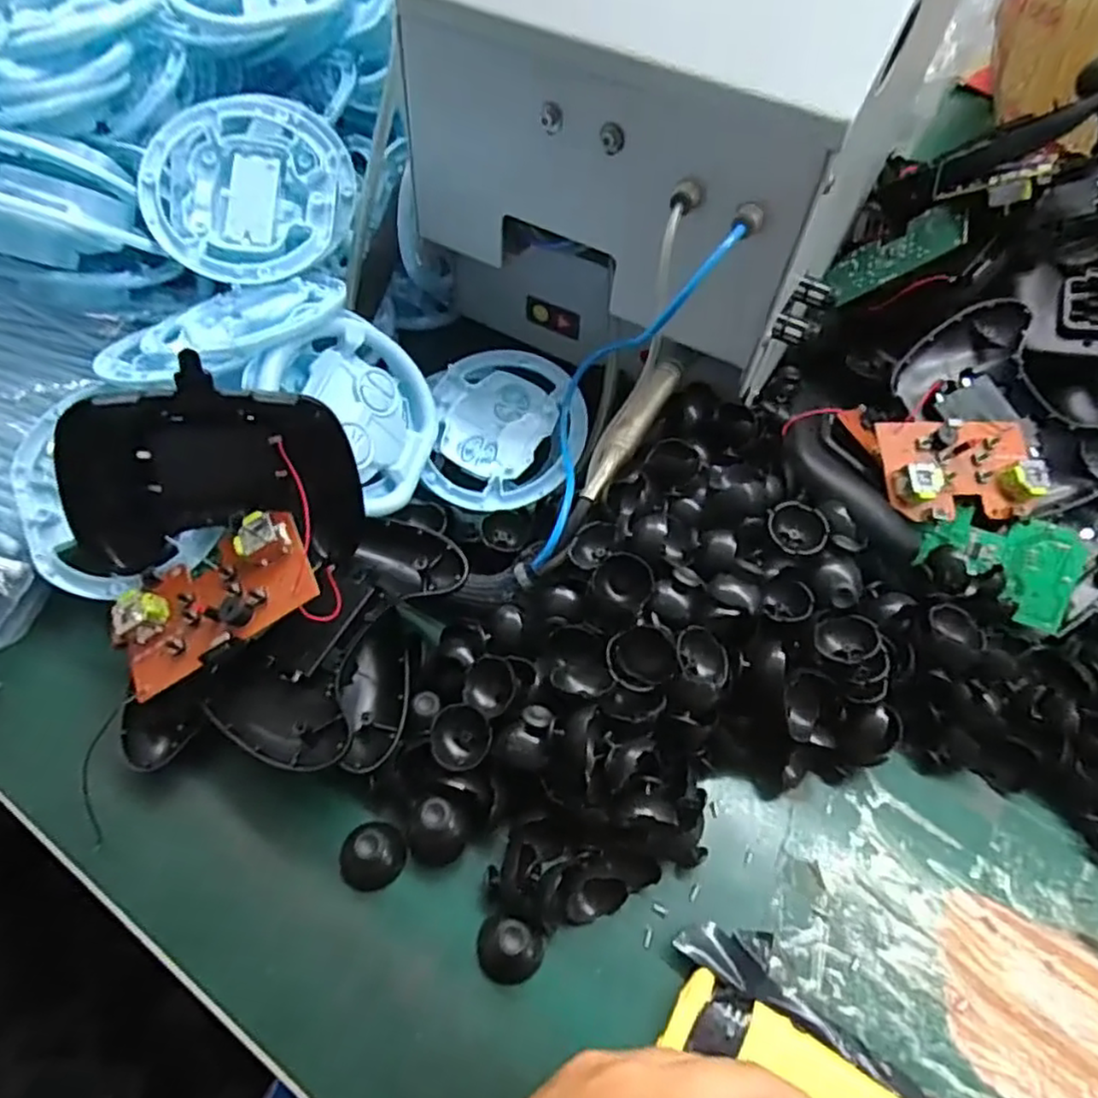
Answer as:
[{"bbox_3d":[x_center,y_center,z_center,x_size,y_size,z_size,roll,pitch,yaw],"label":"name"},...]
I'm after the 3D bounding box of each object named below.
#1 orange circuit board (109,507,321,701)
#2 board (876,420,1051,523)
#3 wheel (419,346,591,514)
[{"bbox_3d":[-0.150,0.023,0.302,0.091,0.016,0.050,-32,72,1],"label":"orange circuit board"},{"bbox_3d":[0.222,-0.043,0.367,0.090,0.022,0.055,0,65,-10],"label":"board"},{"bbox_3d":[-0.024,-0.071,0.401,0.089,0.020,0.103,-1,69,6],"label":"wheel"}]

